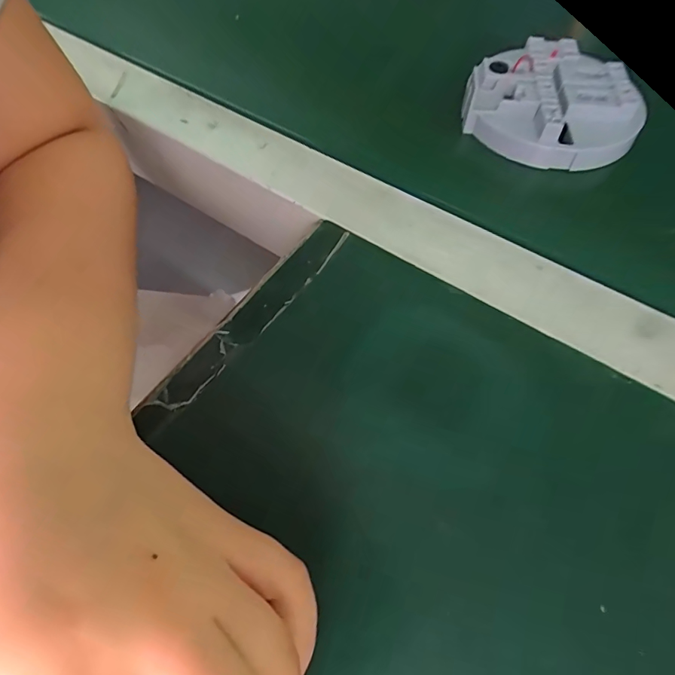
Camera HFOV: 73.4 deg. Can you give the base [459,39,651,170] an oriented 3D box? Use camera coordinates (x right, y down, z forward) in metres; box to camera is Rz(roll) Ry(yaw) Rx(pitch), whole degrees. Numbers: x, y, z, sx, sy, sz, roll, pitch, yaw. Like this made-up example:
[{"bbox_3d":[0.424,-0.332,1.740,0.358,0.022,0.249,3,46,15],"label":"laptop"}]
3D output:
[{"bbox_3d":[0.125,-0.137,0.264,0.095,0.028,0.080,35,68,22],"label":"base"}]

